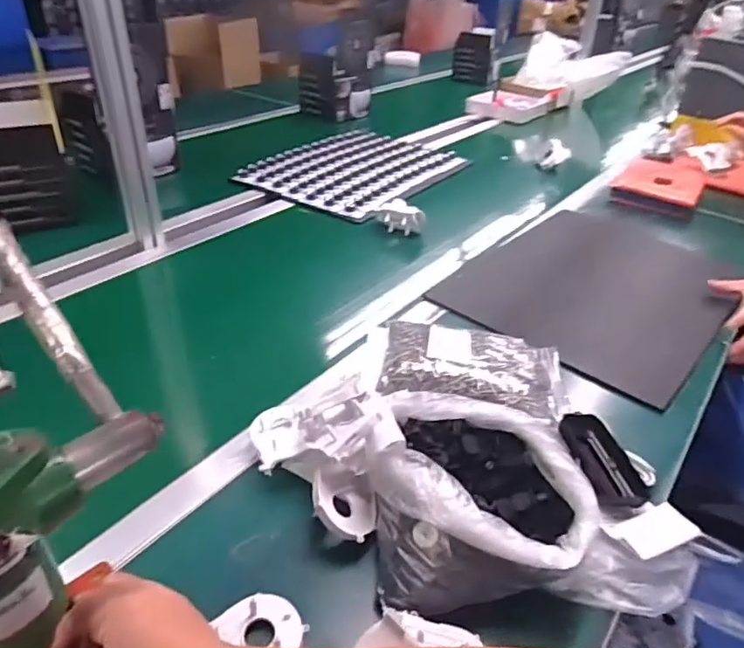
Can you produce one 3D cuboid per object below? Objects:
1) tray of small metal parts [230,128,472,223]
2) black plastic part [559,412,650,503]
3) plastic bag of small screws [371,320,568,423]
[{"bbox_3d":[-0.035,-0.369,1.311,0.354,0.024,0.482,25,40,27],"label":"tray of small metal parts"},{"bbox_3d":[0.236,0.138,0.580,0.061,0.026,0.116,-1,35,-7],"label":"black plastic part"},{"bbox_3d":[0.128,0.046,0.684,0.223,0.039,0.144,7,35,5],"label":"plastic bag of small screws"}]

